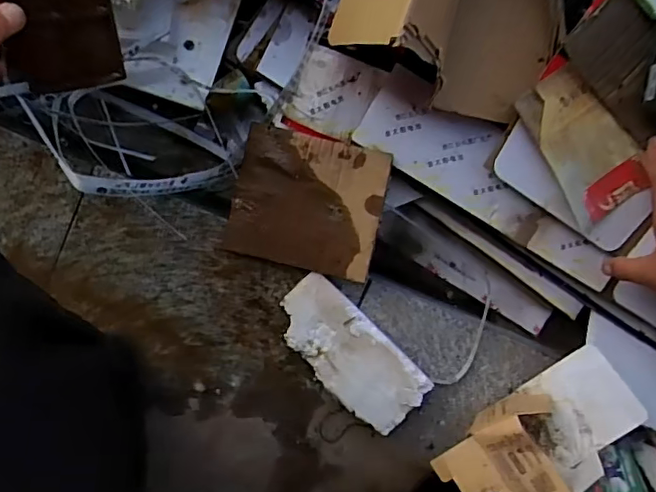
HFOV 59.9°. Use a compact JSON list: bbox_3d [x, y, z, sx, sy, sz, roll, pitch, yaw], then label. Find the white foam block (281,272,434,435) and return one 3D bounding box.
[{"bbox_3d":[0.021,0.111,0.593,0.079,0.033,0.171,-44,99,2],"label":"white foam block"}]

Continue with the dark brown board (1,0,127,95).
[{"bbox_3d":[-0.188,-0.158,0.397,0.075,0.007,0.096,-16,123,-26],"label":"dark brown board"}]

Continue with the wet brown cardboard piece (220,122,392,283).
[{"bbox_3d":[-0.021,-0.044,0.572,0.149,0.007,0.130,13,93,6],"label":"wet brown cardboard piece"}]

